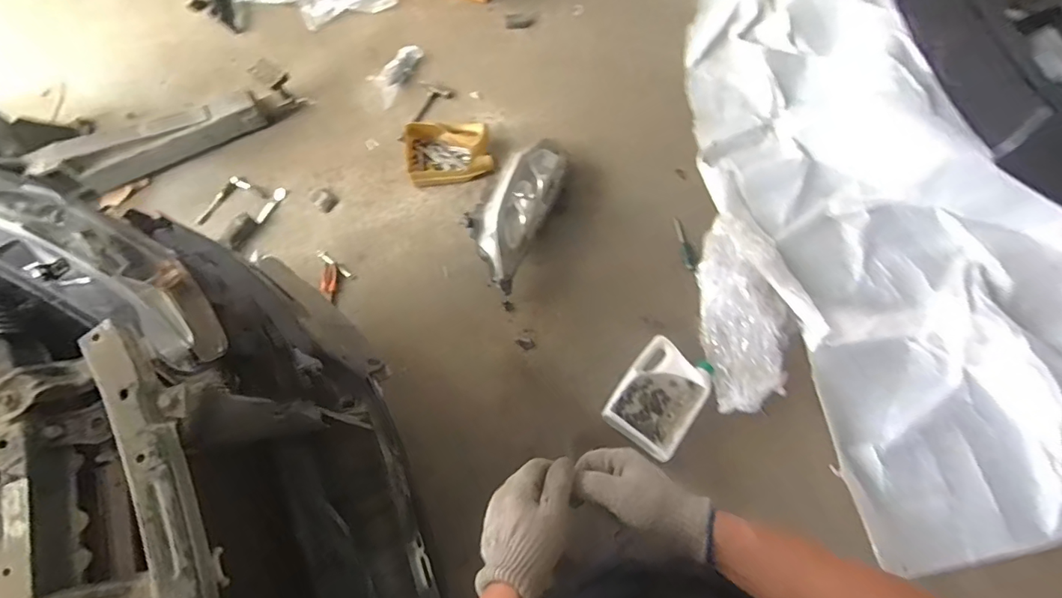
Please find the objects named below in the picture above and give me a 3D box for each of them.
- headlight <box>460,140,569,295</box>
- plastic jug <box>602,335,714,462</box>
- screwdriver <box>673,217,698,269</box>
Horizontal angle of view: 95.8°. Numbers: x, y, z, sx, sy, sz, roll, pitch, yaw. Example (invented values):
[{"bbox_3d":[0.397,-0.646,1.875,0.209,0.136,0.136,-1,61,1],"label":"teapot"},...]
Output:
[{"bbox_3d":[-0.043,-0.290,1.465,0.189,0.154,0.493,25,71,10],"label":"headlight"},{"bbox_3d":[0.364,0.281,1.364,0.215,0.134,0.293,36,75,12],"label":"plastic jug"},{"bbox_3d":[0.500,-0.183,1.562,0.041,0.027,0.192,-7,71,-2],"label":"screwdriver"}]

